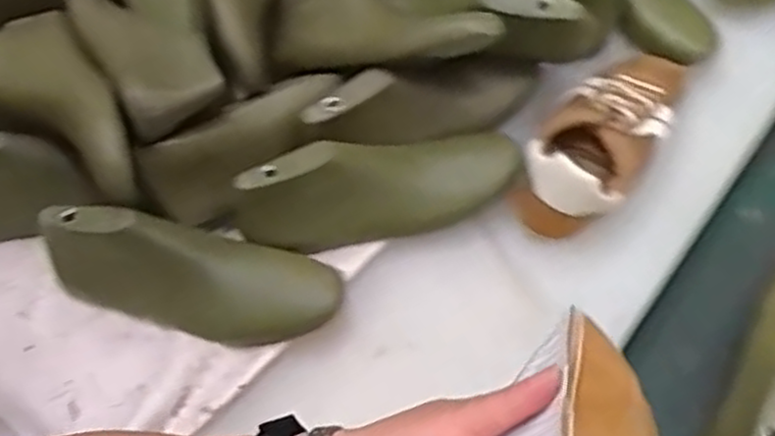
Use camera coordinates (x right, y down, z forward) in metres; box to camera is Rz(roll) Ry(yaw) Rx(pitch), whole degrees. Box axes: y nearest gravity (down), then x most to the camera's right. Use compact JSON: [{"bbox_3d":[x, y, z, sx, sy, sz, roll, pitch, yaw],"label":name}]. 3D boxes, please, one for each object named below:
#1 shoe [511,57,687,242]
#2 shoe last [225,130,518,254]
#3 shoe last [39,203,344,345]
[{"bbox_3d":[0.214,-0.086,0.746,0.098,0.066,0.241,30,63,22],"label":"shoe"},{"bbox_3d":[-0.002,-0.031,0.711,0.263,0.087,0.074,-18,57,-7],"label":"shoe last"},{"bbox_3d":[-0.173,0.042,0.671,0.259,0.106,0.091,8,57,10],"label":"shoe last"}]

